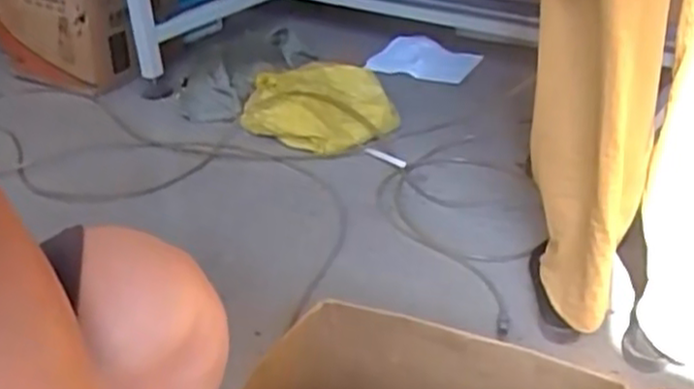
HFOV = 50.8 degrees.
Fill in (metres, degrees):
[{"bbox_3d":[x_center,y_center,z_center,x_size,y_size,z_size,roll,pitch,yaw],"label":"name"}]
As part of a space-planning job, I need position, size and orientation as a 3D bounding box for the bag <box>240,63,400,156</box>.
[{"bbox_3d":[-0.075,-0.194,1.674,0.375,0.138,0.236,2,32,8],"label":"bag"}]

